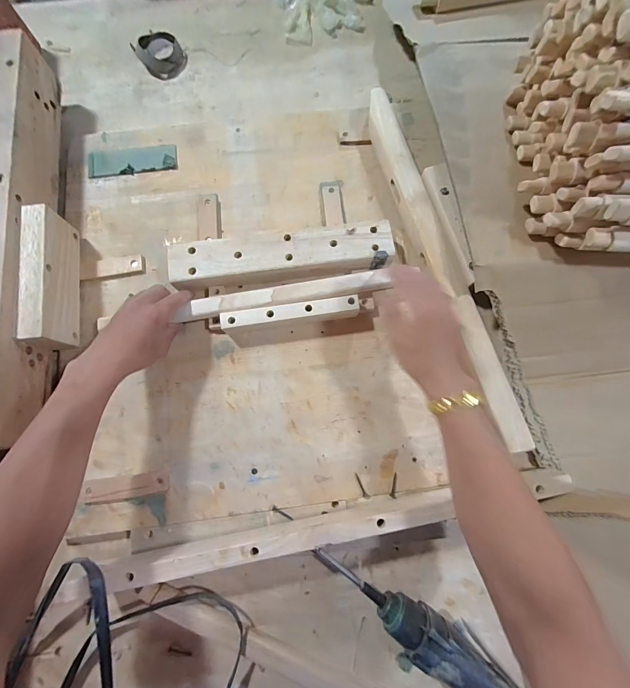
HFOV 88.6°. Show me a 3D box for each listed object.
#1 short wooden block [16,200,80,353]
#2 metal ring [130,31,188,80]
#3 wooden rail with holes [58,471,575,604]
[{"bbox_3d":[-0.340,-0.081,0.417,0.033,0.072,0.167,-7,78,-1],"label":"short wooden block"},{"bbox_3d":[-0.265,-0.502,0.558,0.077,0.032,0.077,0,78,0],"label":"metal ring"},{"bbox_3d":[0.010,0.213,0.372,0.555,0.049,0.031,-10,78,-2],"label":"wooden rail with holes"}]

